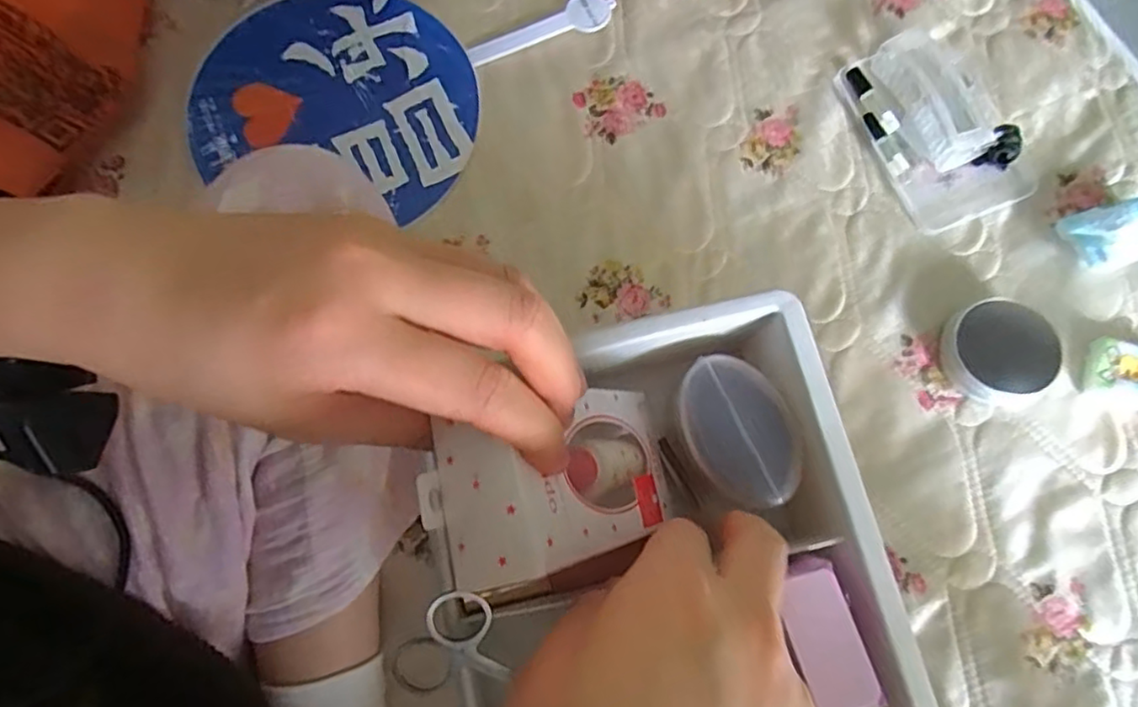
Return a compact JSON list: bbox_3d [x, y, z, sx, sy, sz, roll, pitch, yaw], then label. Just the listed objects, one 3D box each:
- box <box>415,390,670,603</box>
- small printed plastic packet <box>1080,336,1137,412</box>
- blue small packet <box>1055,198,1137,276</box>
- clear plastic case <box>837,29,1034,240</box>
[{"bbox_3d":[0.000,0.047,0.240,0.030,0.110,0.056,-36,74,32],"label":"box"},{"bbox_3d":[0.446,0.019,0.510,0.076,0.019,0.049,18,76,4],"label":"small printed plastic packet"},{"bbox_3d":[0.450,-0.098,0.536,0.068,0.027,0.053,-19,76,-5],"label":"blue small packet"},{"bbox_3d":[0.323,-0.201,0.563,0.112,0.035,0.170,-22,76,-6],"label":"clear plastic case"}]

